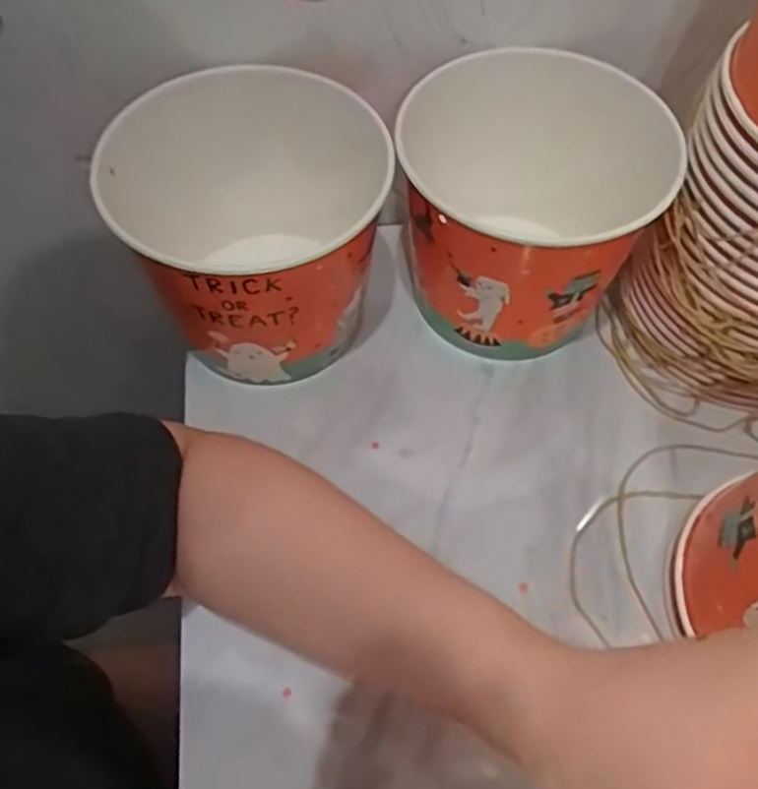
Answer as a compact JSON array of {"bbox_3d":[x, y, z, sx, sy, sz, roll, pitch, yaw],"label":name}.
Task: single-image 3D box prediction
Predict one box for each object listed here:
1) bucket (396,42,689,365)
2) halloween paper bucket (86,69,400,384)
[{"bbox_3d":[0.095,-0.115,0.455,0.162,0.136,0.157,11,60,7],"label":"bucket"},{"bbox_3d":[-0.082,-0.096,0.441,0.145,0.131,0.166,-17,61,-10],"label":"halloween paper bucket"}]

